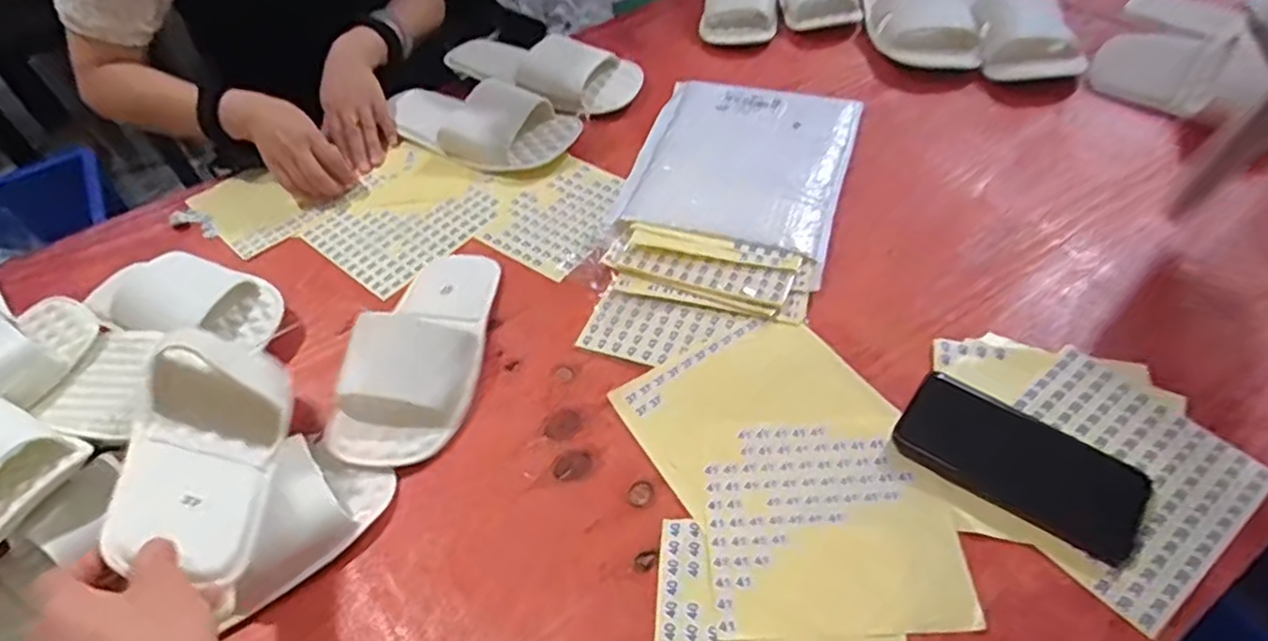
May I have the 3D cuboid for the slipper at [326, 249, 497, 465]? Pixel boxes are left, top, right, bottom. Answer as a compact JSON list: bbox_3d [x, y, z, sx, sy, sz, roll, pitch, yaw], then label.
[{"bbox_3d":[-0.176,0.008,0.607,0.098,0.068,0.233,5,49,10],"label":"slipper"}]

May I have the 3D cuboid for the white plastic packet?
[{"bbox_3d":[0.114,-0.171,0.758,0.220,0.032,0.258,12,51,16],"label":"white plastic packet"}]

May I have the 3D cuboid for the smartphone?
[{"bbox_3d":[0.278,0.101,0.516,0.163,0.017,0.077,27,56,26],"label":"smartphone"}]

